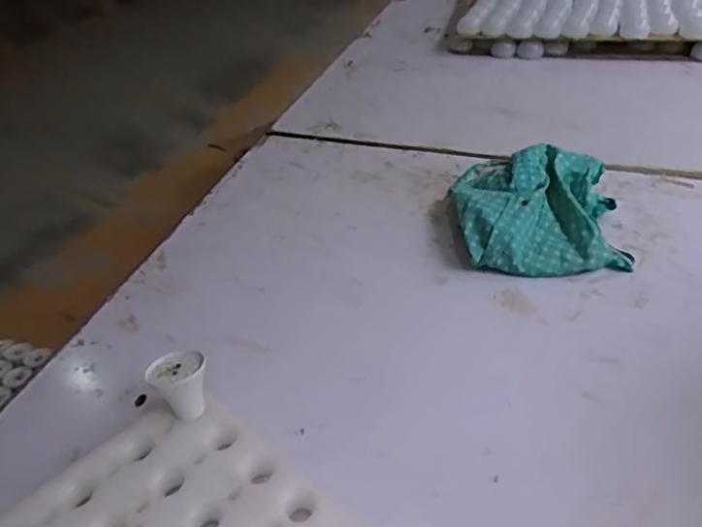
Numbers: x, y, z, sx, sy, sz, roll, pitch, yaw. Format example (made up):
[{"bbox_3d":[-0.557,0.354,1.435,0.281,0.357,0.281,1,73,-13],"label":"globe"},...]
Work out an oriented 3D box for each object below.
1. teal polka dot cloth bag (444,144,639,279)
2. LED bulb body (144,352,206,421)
[{"bbox_3d":[0.294,-0.107,0.924,0.247,0.062,0.308,-2,41,7],"label":"teal polka dot cloth bag"},{"bbox_3d":[-0.195,0.138,0.651,0.066,0.061,0.057,-15,41,-10],"label":"LED bulb body"}]

